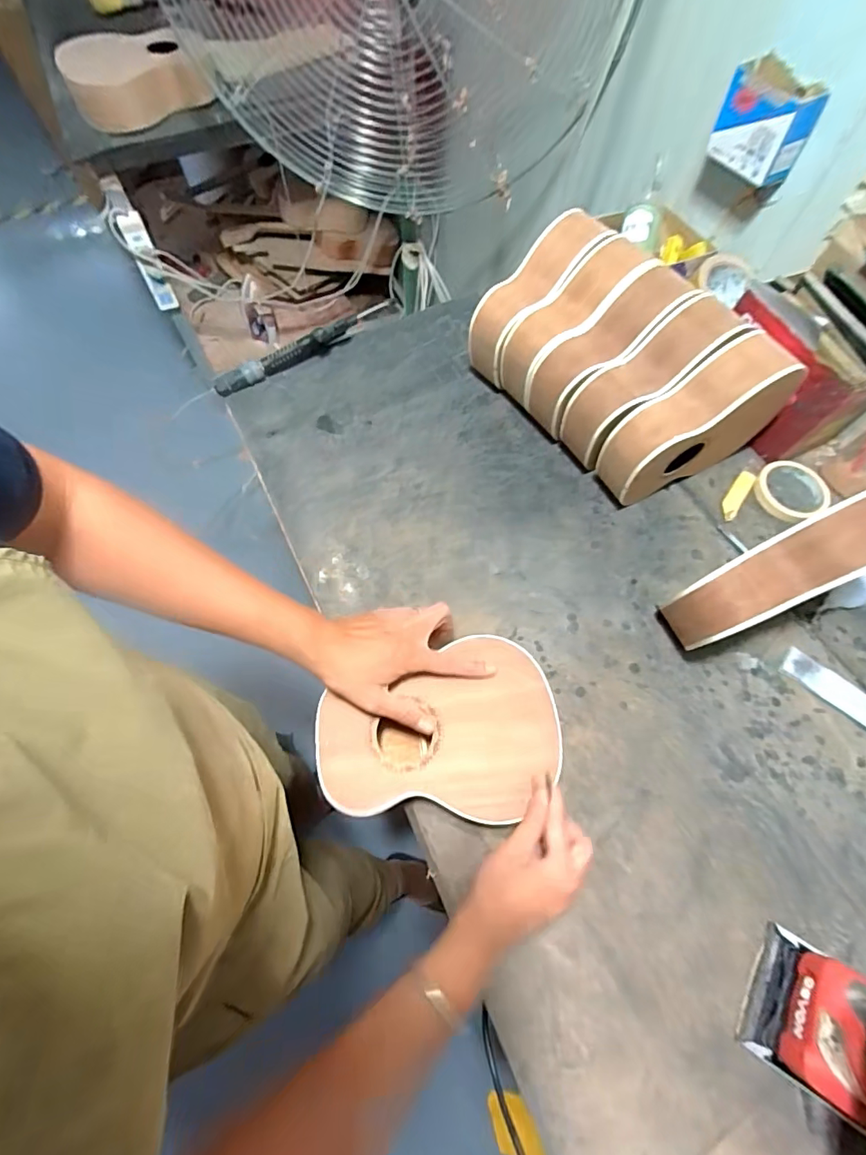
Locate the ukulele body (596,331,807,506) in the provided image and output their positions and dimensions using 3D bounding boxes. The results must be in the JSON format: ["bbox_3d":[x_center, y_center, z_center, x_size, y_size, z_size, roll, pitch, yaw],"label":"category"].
[{"bbox_3d":[0.332,-0.194,0.614,0.247,0.187,0.070,-25,69,-11],"label":"ukulele body"}]

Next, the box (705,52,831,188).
[{"bbox_3d":[0.433,-0.598,0.641,0.064,0.087,0.115,-20,68,-10],"label":"box"}]

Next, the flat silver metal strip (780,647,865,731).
[{"bbox_3d":[0.482,0.143,0.559,0.157,0.005,0.043,39,66,13],"label":"flat silver metal strip"}]

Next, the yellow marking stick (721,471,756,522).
[{"bbox_3d":[0.429,-0.117,0.683,0.023,0.009,0.092,34,70,13],"label":"yellow marking stick"}]

